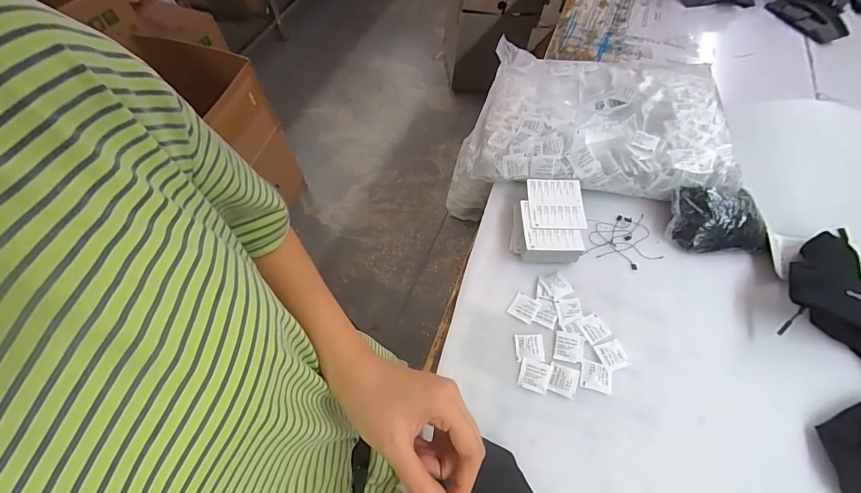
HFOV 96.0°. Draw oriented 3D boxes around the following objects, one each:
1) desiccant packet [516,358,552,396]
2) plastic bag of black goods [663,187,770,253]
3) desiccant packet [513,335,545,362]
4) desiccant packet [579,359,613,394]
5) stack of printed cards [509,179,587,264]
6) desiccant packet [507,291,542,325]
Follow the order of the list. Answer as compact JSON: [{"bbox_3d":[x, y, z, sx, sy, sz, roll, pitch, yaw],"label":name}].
[{"bbox_3d":[0.146,0.180,0.542,0.041,0.004,0.041,18,60,11],"label":"desiccant packet"},{"bbox_3d":[0.479,-0.041,0.643,0.147,0.071,0.096,4,58,3],"label":"plastic bag of black goods"},{"bbox_3d":[0.144,0.148,0.565,0.040,0.004,0.039,0,58,1],"label":"desiccant packet"},{"bbox_3d":[0.233,0.182,0.543,0.044,0.004,0.039,14,59,9],"label":"desiccant packet"},{"bbox_3d":[0.199,-0.043,0.654,0.107,0.044,0.148,5,58,4],"label":"stack of printed cards"},{"bbox_3d":[0.144,0.094,0.597,0.039,0.006,0.039,30,63,18],"label":"desiccant packet"}]

